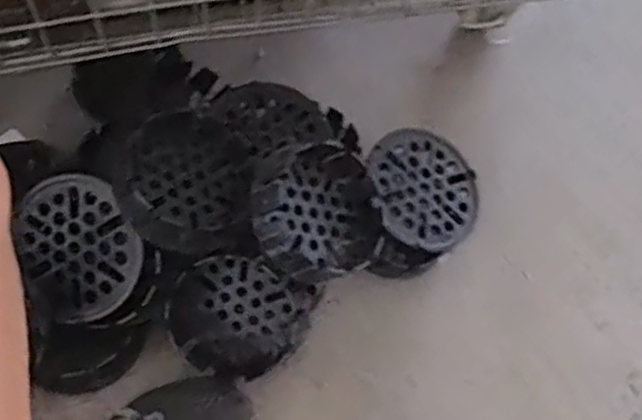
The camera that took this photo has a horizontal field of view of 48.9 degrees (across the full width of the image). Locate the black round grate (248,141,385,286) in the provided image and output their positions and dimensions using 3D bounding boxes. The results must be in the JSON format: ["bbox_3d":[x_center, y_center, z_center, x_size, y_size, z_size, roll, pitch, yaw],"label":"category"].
[{"bbox_3d":[-0.005,0.003,0.682,0.136,0.046,0.136,11,70,-31],"label":"black round grate"}]

